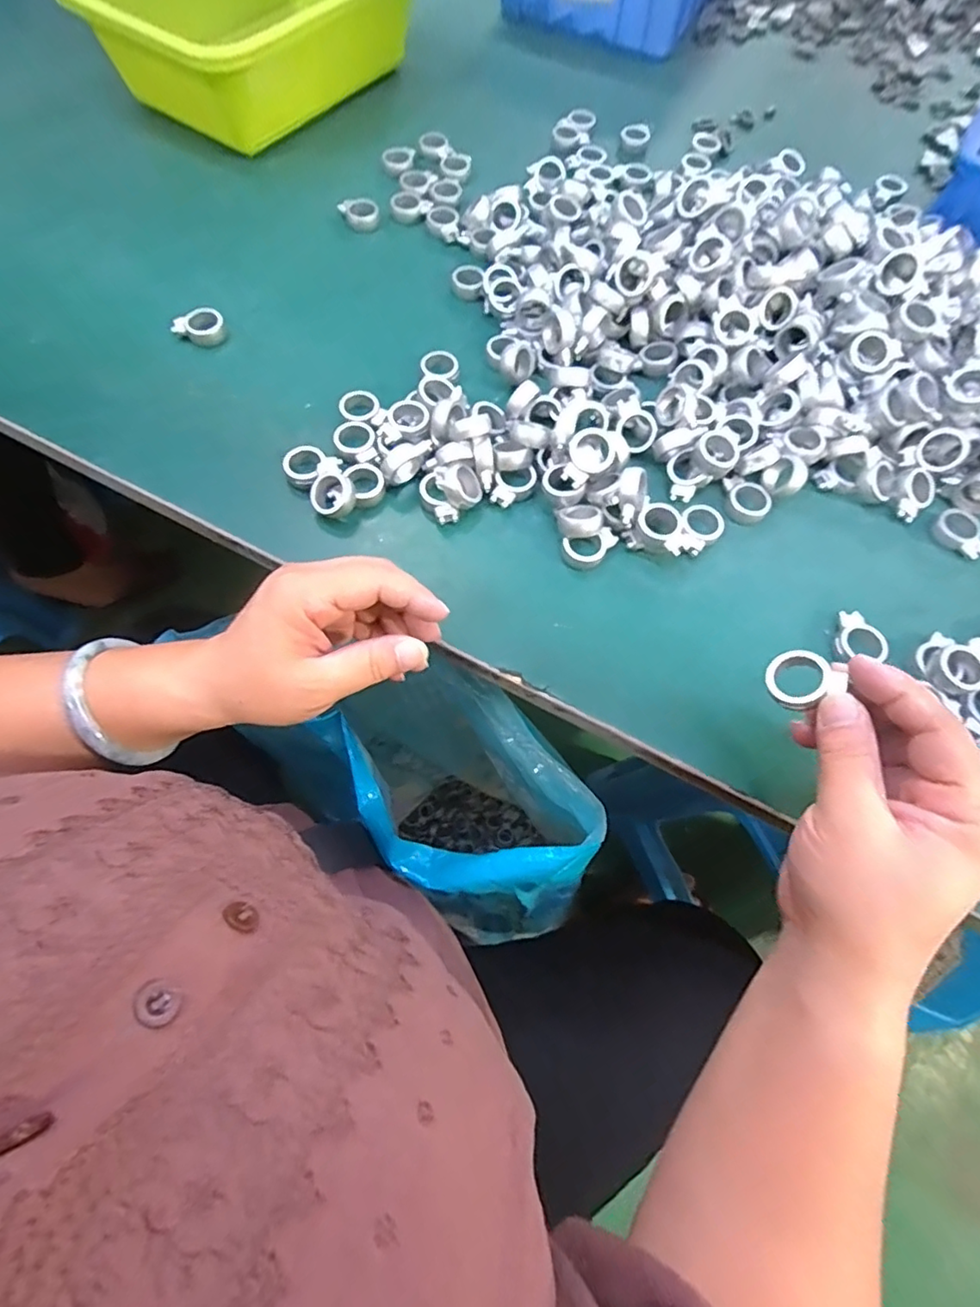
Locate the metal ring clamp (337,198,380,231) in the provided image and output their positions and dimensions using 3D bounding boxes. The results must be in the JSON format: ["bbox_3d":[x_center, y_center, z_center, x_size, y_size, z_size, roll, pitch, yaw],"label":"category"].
[{"bbox_3d":[-0.104,-0.349,0.454,0.031,0.018,0.026,-10,68,-5],"label":"metal ring clamp"}]

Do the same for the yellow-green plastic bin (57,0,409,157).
[{"bbox_3d":[-0.195,-0.526,0.483,0.181,0.095,0.275,38,71,12],"label":"yellow-green plastic bin"}]

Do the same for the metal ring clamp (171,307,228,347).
[{"bbox_3d":[-0.198,-0.222,0.389,0.033,0.009,0.026,-20,69,-9],"label":"metal ring clamp"}]

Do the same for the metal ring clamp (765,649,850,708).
[{"bbox_3d":[0.137,0.012,0.253,0.027,0.009,0.026,-46,55,8],"label":"metal ring clamp"}]

